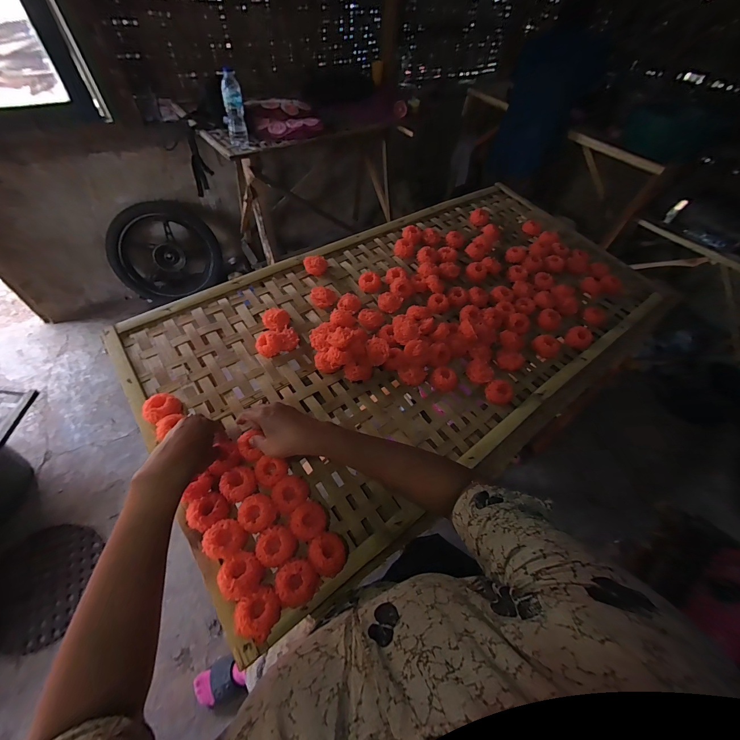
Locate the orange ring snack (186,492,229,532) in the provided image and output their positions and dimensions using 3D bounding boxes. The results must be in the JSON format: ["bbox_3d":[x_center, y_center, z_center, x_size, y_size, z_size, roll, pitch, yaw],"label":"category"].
[{"bbox_3d":[-0.226,0.198,0.444,0.052,0.014,0.042,-29,62,-24],"label":"orange ring snack"}]

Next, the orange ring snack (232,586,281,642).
[{"bbox_3d":[-0.138,0.297,0.393,0.049,0.021,0.052,3,54,-4],"label":"orange ring snack"}]

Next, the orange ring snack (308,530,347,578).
[{"bbox_3d":[-0.056,0.248,0.431,0.045,0.021,0.050,-30,62,-24],"label":"orange ring snack"}]

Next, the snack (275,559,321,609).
[{"bbox_3d":[-0.093,0.273,0.410,0.051,0.022,0.051,3,54,-4],"label":"snack"}]

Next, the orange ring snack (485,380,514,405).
[{"bbox_3d":[0.247,0.042,0.608,0.049,0.027,0.039,40,60,21],"label":"orange ring snack"}]

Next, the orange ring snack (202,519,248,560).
[{"bbox_3d":[-0.195,0.226,0.427,0.051,0.019,0.045,11,54,2],"label":"orange ring snack"}]

